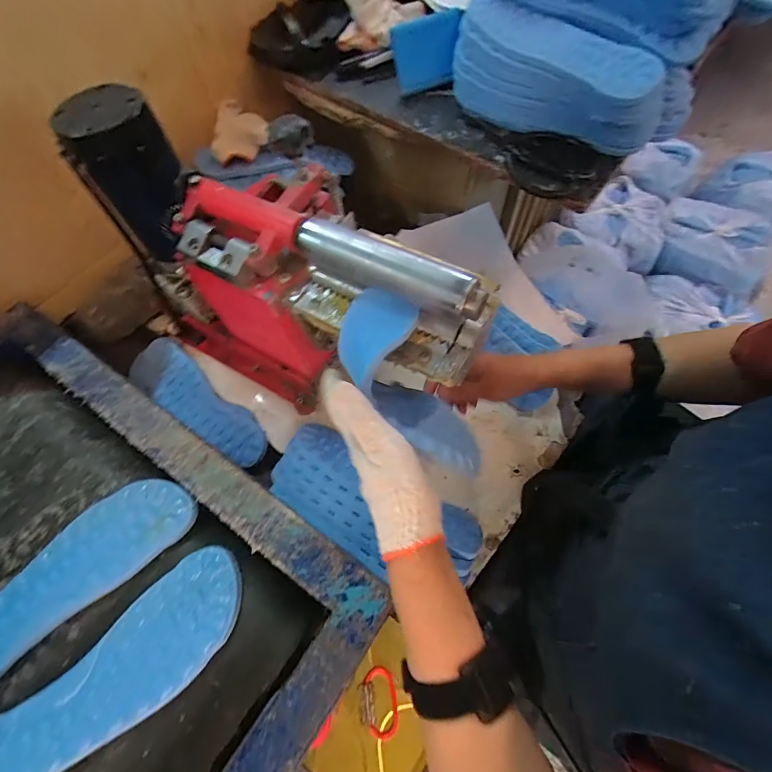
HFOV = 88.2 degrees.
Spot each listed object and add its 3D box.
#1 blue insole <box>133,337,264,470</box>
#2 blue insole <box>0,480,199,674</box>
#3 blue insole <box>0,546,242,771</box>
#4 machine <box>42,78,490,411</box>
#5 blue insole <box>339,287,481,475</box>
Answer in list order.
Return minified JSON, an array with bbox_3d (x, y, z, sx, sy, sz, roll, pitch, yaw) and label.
[{"bbox_3d":[-0.256,0.020,0.548,0.236,0.024,0.075,34,70,18],"label":"blue insole"},{"bbox_3d":[-0.299,0.180,0.361,0.254,0.006,0.073,-40,68,-15],"label":"blue insole"},{"bbox_3d":[-0.228,0.244,0.325,0.247,0.008,0.082,-39,68,-15],"label":"blue insole"},{"bbox_3d":[-0.102,-0.108,0.446,0.423,0.281,0.149,27,68,15],"label":"machine"},{"bbox_3d":[0.023,0.006,0.354,0.071,0.060,0.184,-41,103,-15],"label":"blue insole"}]

